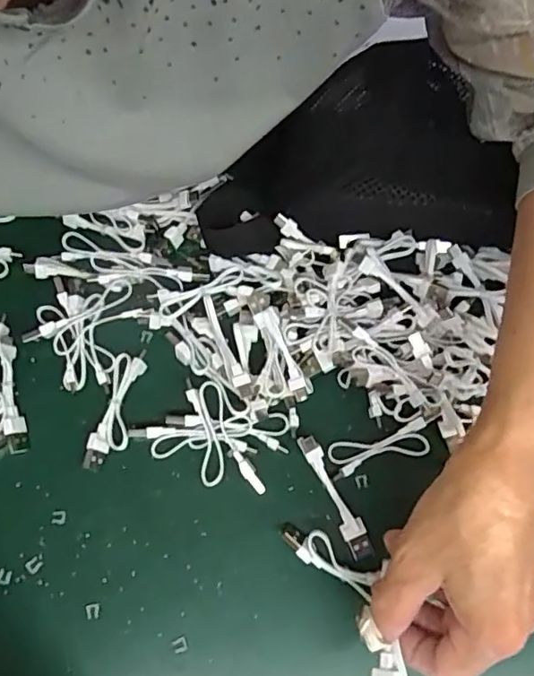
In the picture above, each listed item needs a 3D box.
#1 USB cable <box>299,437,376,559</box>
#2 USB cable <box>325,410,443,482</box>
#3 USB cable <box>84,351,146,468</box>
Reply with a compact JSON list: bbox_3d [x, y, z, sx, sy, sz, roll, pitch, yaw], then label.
[{"bbox_3d":[0.043,0.097,0.352,0.014,0.015,0.079,-24,78,-8],"label":"USB cable"},{"bbox_3d":[0.077,0.068,0.364,0.075,0.011,0.023,-17,77,-6],"label":"USB cable"},{"bbox_3d":[-0.095,0.045,0.365,0.023,0.012,0.077,12,75,1],"label":"USB cable"}]

